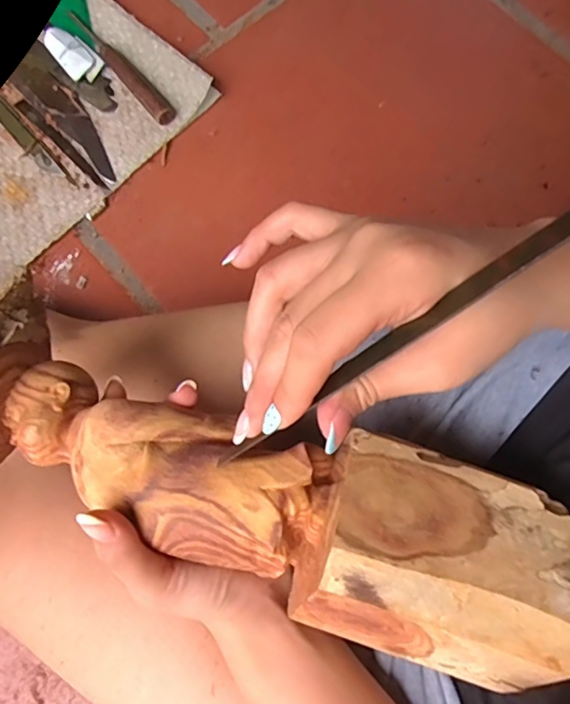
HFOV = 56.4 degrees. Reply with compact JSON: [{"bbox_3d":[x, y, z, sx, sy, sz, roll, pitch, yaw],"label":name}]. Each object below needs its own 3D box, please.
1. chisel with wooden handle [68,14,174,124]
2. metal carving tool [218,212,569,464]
[{"bbox_3d":[-0.176,-0.305,0.564,0.018,0.017,0.179,-37,78,-9],"label":"chisel with wooden handle"},{"bbox_3d":[0.041,-0.002,0.196,0.190,0.014,0.004,-37,100,26],"label":"metal carving tool"}]

